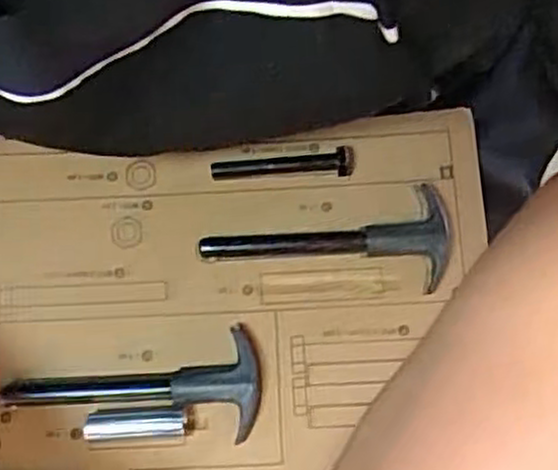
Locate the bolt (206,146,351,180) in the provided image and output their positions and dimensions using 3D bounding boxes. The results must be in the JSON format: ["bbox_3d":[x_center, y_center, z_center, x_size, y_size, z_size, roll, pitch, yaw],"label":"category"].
[{"bbox_3d":[0.002,-0.041,0.420,0.078,0.012,0.016,-1,74,2],"label":"bolt"}]

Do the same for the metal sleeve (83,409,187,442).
[{"bbox_3d":[-0.074,0.097,0.389,0.052,0.010,0.014,-4,74,1],"label":"metal sleeve"}]

